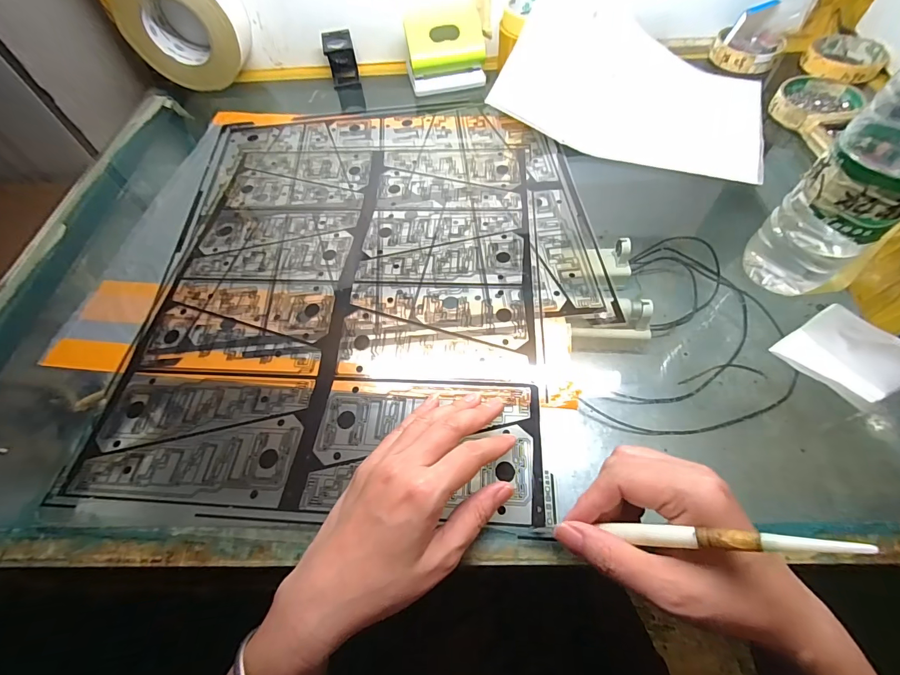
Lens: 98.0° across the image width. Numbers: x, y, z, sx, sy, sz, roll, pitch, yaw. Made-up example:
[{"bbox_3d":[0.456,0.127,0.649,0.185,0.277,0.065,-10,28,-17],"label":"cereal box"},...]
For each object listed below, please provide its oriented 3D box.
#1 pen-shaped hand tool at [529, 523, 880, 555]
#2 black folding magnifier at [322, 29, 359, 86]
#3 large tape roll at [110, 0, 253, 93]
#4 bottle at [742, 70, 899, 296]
[{"bbox_3d":[0.109,0.102,0.199,0.152,0.005,0.006,-21,48,40],"label":"pen-shaped hand tool"},{"bbox_3d":[-0.151,-0.391,0.549,0.039,0.055,0.033,-15,59,-5],"label":"black folding magnifier"},{"bbox_3d":[-0.345,-0.412,0.510,0.134,0.132,0.062,-2,59,3],"label":"large tape roll"},{"bbox_3d":[0.287,-0.115,0.252,0.070,0.227,0.069,-36,63,-16],"label":"bottle"}]

